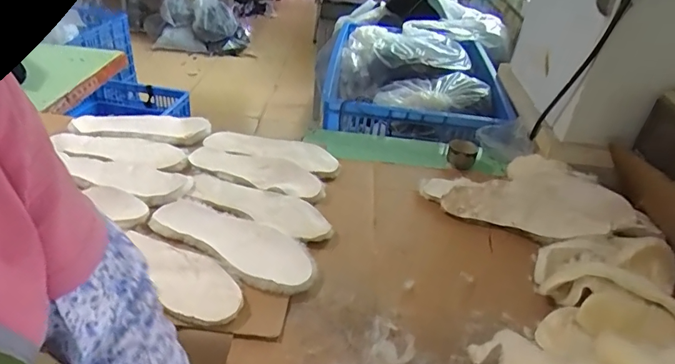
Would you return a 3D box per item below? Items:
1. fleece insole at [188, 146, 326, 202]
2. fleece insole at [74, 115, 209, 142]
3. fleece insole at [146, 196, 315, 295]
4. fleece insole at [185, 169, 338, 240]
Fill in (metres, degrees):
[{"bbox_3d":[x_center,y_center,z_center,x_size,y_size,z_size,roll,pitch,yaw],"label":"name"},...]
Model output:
[{"bbox_3d":[-0.155,-0.026,0.884,0.282,0.011,0.087,14,36,19],"label":"fleece insole"},{"bbox_3d":[-0.411,-0.119,0.973,0.265,0.013,0.083,4,42,-8],"label":"fleece insole"},{"bbox_3d":[-0.162,0.086,0.707,0.281,0.016,0.099,17,37,23],"label":"fleece insole"},{"bbox_3d":[-0.141,0.040,0.794,0.274,0.014,0.096,18,32,17],"label":"fleece insole"}]

